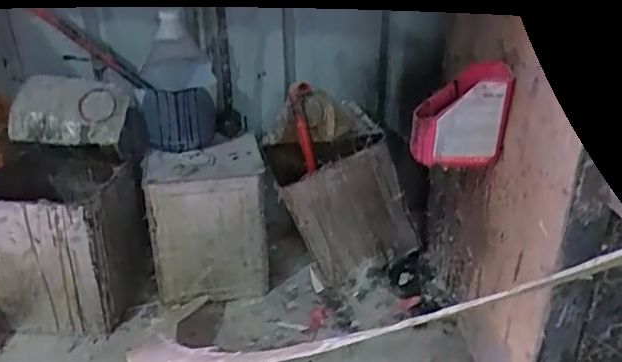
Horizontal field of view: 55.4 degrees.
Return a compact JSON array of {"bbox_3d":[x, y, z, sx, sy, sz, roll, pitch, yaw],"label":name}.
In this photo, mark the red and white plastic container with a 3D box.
[{"bbox_3d":[0.224,-0.096,0.890,0.139,0.138,0.085,5,26,10],"label":"red and white plastic container"}]

